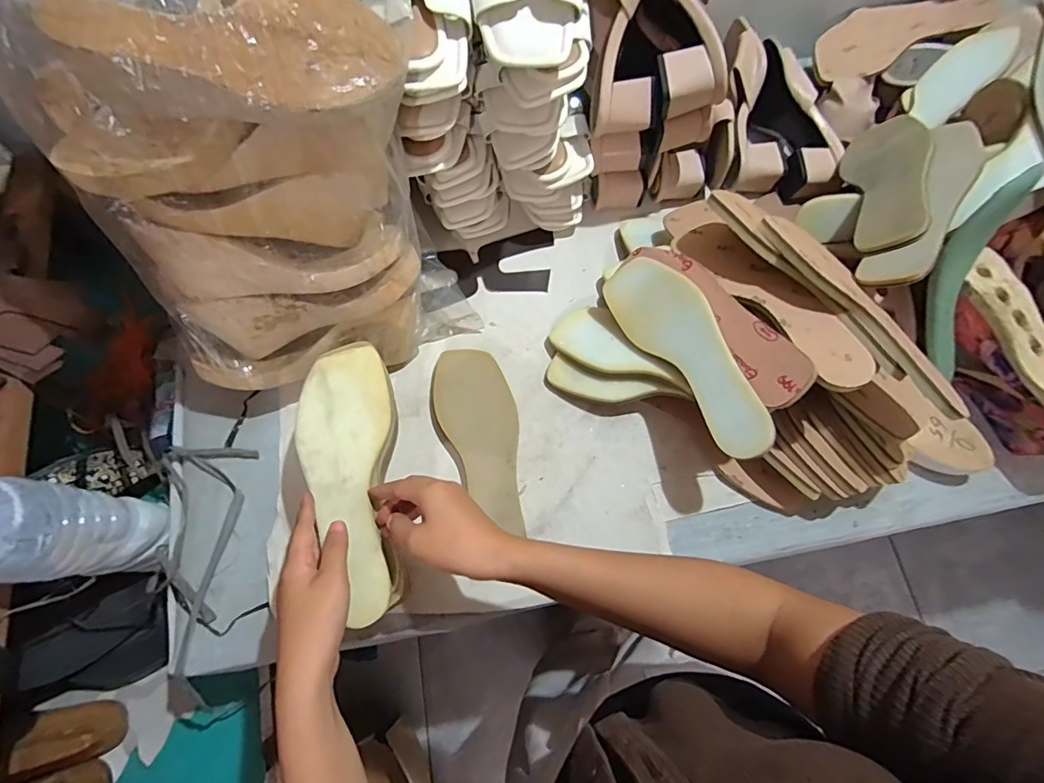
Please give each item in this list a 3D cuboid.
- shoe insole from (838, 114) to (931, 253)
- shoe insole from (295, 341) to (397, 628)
[{"bbox_3d":[0.396,-0.235,0.530,0.011,0.080,0.257,41,48,-20],"label":"shoe insole"},{"bbox_3d":[-0.151,0.072,0.439,0.084,0.017,0.243,-12,70,-4],"label":"shoe insole"}]

